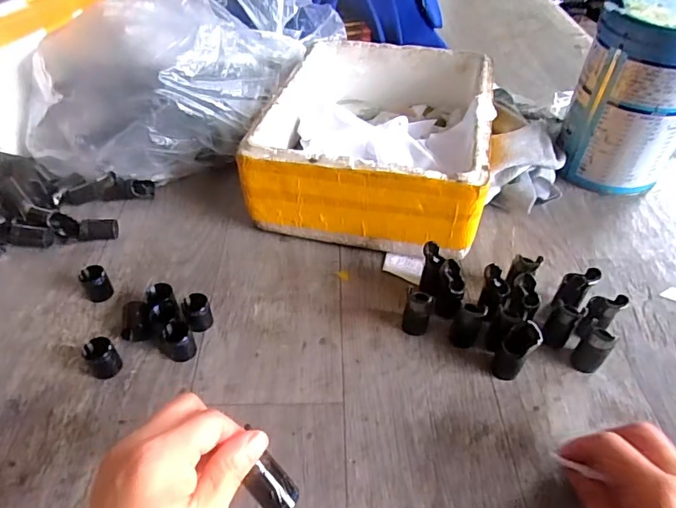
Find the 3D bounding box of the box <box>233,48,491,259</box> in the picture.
[{"bbox_3d":[0.044,-0.129,0.553,0.235,0.121,0.282,9,46,8],"label":"box"}]

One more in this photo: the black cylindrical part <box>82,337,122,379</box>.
[{"bbox_3d":[-0.191,0.084,0.382,0.023,0.031,0.021,1,46,-1],"label":"black cylindrical part"}]

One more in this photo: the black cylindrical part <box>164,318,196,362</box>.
[{"bbox_3d":[-0.133,0.073,0.397,0.022,0.030,0.026,-18,49,-18],"label":"black cylindrical part"}]

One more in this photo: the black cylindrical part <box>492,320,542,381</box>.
[{"bbox_3d":[0.142,0.078,0.376,0.024,0.052,0.023,1,46,-1],"label":"black cylindrical part"}]

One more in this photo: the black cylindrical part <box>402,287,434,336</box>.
[{"bbox_3d":[0.068,0.050,0.403,0.022,0.043,0.016,15,47,13],"label":"black cylindrical part"}]

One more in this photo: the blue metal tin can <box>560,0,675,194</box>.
[{"bbox_3d":[0.337,-0.174,0.537,0.126,0.193,0.118,29,52,25],"label":"blue metal tin can"}]

